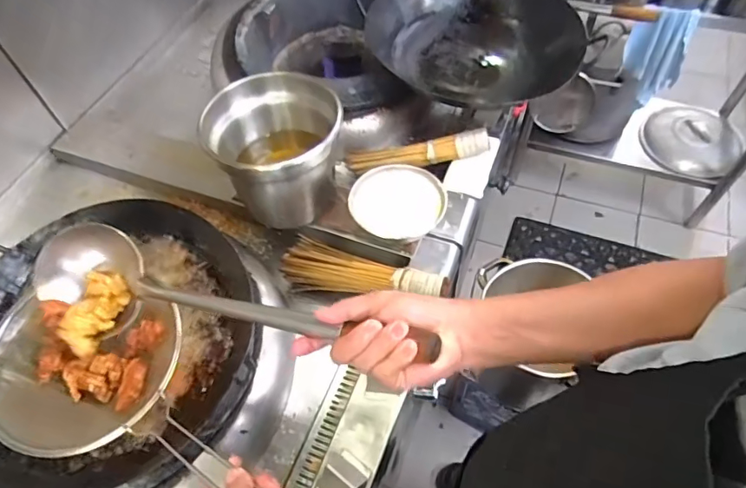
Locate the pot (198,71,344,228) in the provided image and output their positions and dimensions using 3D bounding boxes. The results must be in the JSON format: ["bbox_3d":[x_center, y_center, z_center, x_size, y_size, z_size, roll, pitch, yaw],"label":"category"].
[{"bbox_3d":[-0.163,-0.164,0.882,0.207,0.198,0.207,-2,55,4],"label":"pot"}]

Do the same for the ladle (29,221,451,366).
[{"bbox_3d":[-0.166,0.066,0.533,0.487,0.107,0.090,8,56,25],"label":"ladle"}]

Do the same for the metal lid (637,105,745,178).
[{"bbox_3d":[1.023,-0.344,1.594,0.279,0.075,0.261,30,63,23],"label":"metal lid"}]

